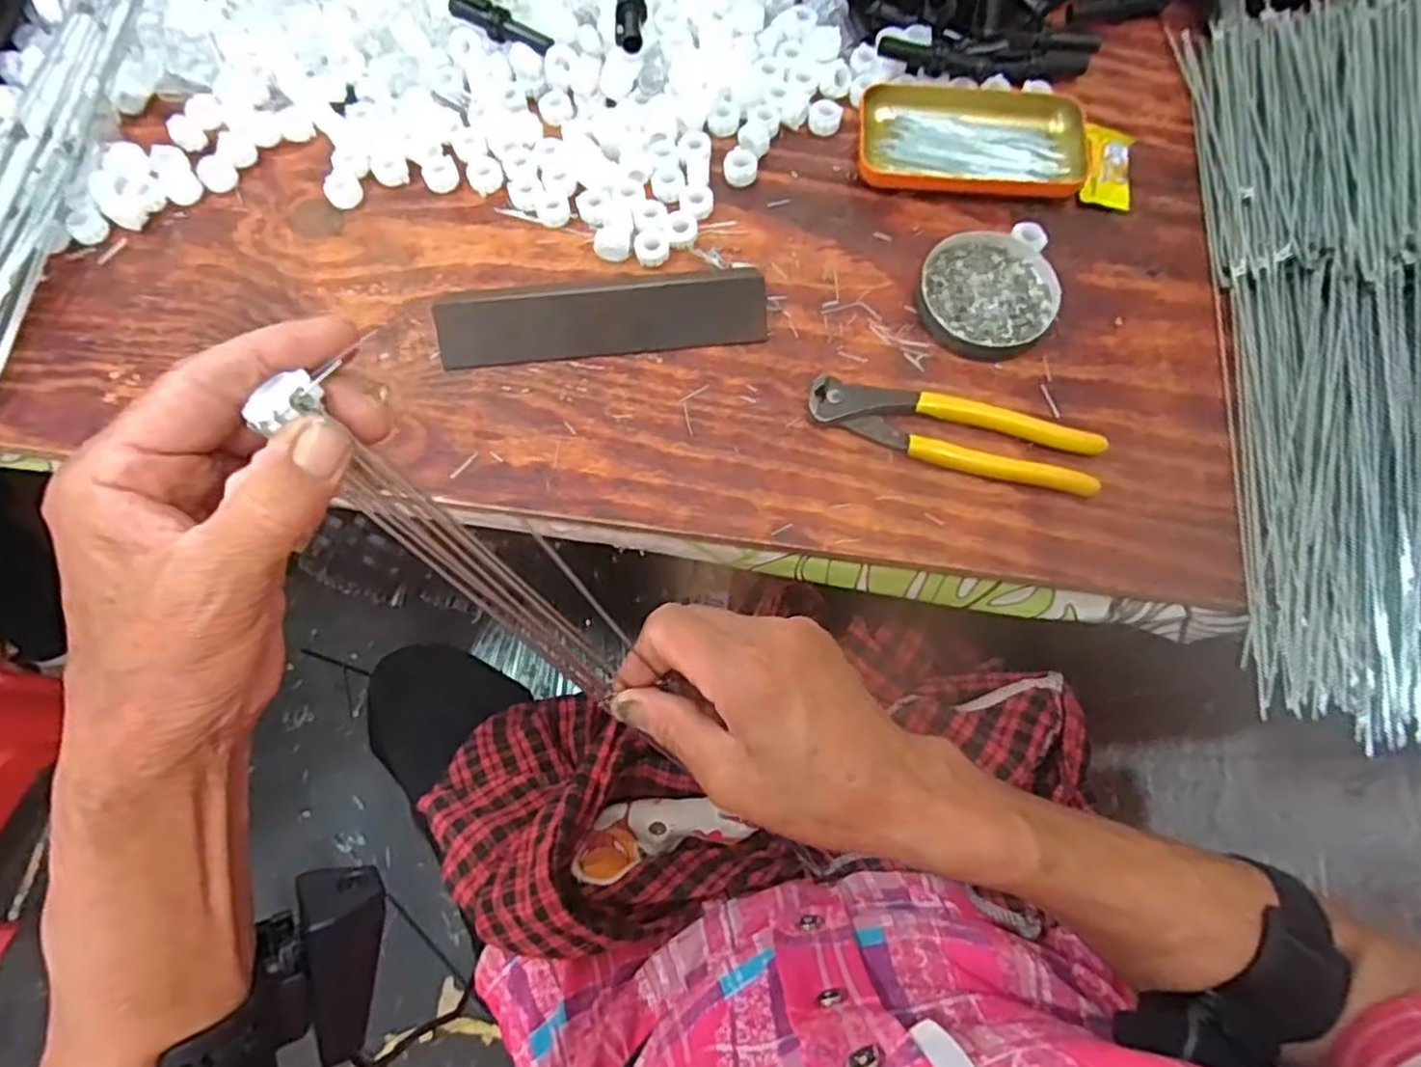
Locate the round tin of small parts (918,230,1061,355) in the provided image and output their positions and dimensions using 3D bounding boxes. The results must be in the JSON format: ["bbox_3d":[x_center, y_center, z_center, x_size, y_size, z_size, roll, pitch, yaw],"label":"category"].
[{"bbox_3d":[0.168,-0.147,0.449,0.080,0.016,0.078,0,73,0],"label":"round tin of small parts"}]

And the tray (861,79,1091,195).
[{"bbox_3d":[0.171,-0.263,0.481,0.145,0.015,0.084,6,73,1],"label":"tray"}]

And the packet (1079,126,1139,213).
[{"bbox_3d":[0.260,-0.238,0.475,0.031,0.009,0.050,9,104,10],"label":"packet"}]

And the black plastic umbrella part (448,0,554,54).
[{"bbox_3d":[-0.138,-0.336,0.482,0.071,0.018,0.017,25,74,7],"label":"black plastic umbrella part"}]

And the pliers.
[{"bbox_3d":[0.139,-0.058,0.420,0.165,0.013,0.037,14,73,4],"label":"pliers"}]

